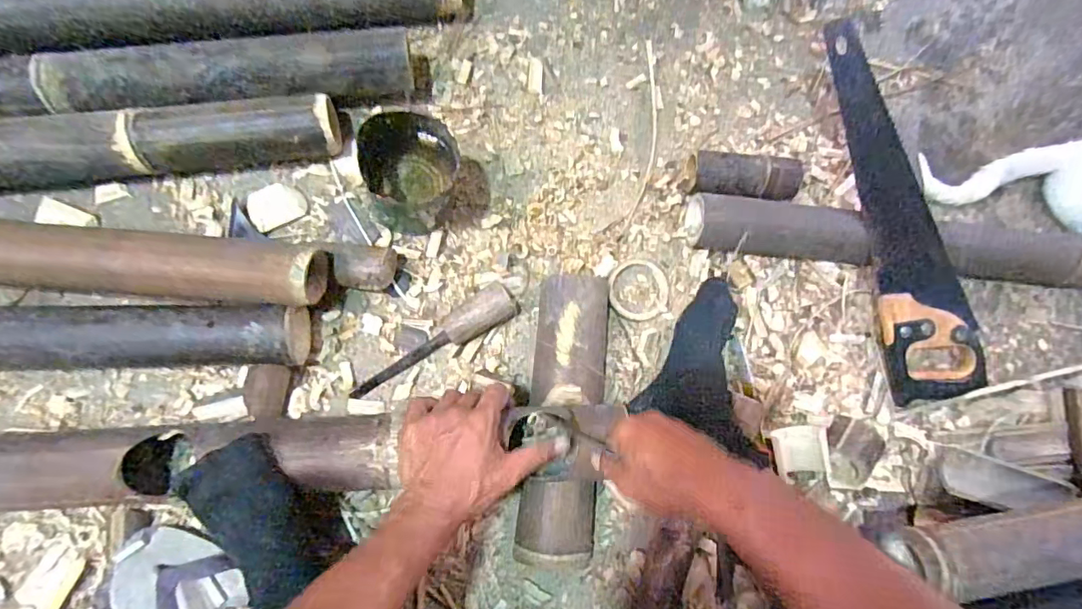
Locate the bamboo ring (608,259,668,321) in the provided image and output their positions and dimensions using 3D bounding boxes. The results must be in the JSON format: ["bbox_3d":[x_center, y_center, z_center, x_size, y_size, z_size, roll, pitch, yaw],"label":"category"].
[{"bbox_3d":[0.119,-0.019,0.644,0.076,0.008,0.072,1,81,-6],"label":"bamboo ring"}]

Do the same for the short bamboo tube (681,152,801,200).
[{"bbox_3d":[0.251,-0.155,0.661,0.138,0.039,0.052,8,81,-5],"label":"short bamboo tube"}]

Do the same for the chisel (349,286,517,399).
[{"bbox_3d":[-0.124,0.041,0.605,0.205,0.031,0.038,-30,85,-10],"label":"chisel"}]

